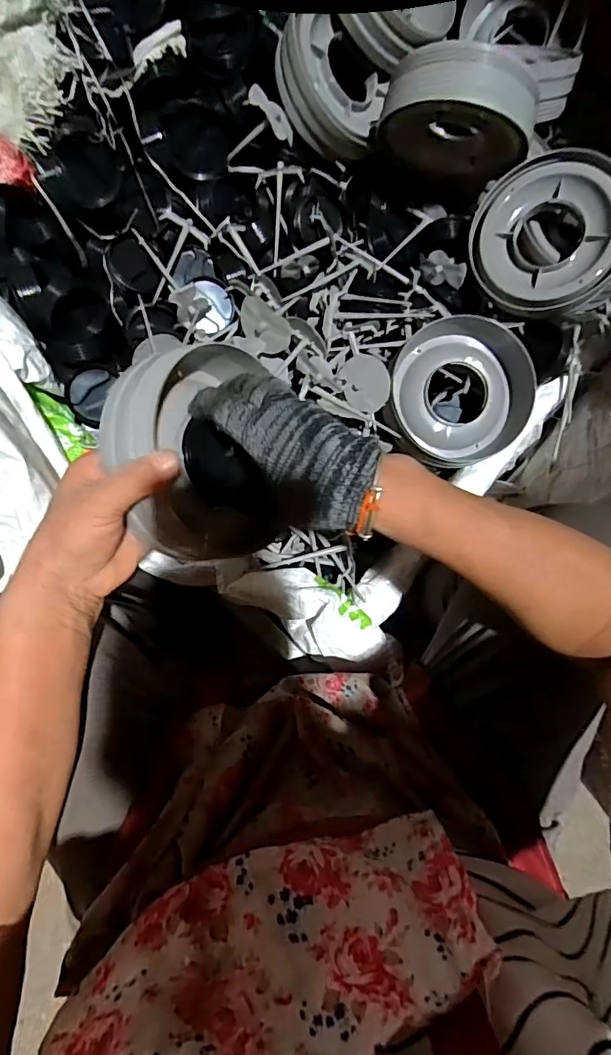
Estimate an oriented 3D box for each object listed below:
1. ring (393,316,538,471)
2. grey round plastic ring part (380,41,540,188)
[{"bbox_3d":[0.171,-0.155,0.571,0.171,0.055,0.164,-14,103,12],"label":"ring"},{"bbox_3d":[0.163,-0.439,0.535,0.155,0.127,0.056,12,82,-1],"label":"grey round plastic ring part"}]

